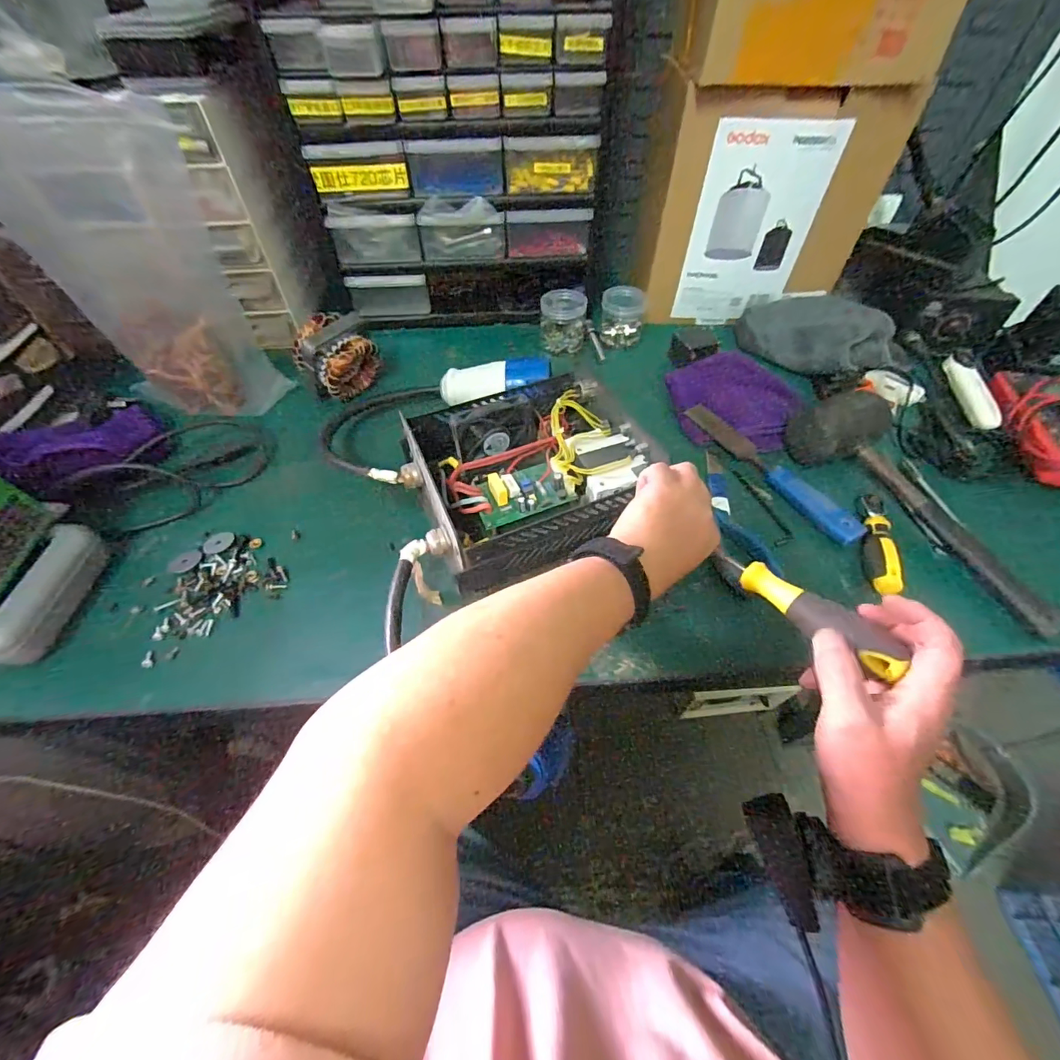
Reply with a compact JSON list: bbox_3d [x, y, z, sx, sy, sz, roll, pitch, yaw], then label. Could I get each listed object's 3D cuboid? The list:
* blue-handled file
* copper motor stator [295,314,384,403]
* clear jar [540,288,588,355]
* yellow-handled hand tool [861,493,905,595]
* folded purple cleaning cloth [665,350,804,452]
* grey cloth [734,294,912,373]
[{"bbox_3d":[0.262,-0.069,0.514,0.029,0.016,0.228,-26,57,-18],"label":"blue-handled file"},{"bbox_3d":[-0.235,-0.213,0.571,0.070,0.083,0.085,29,58,20],"label":"copper motor stator"},{"bbox_3d":[0.046,-0.293,0.646,0.065,0.058,0.053,3,53,2],"label":"clear jar"},{"bbox_3d":[0.338,0.008,0.447,0.023,0.026,0.127,16,55,11],"label":"yellow-handled hand tool"},{"bbox_3d":[0.244,-0.160,0.558,0.124,0.028,0.144,-7,53,-6],"label":"folded purple cleaning cloth"},{"bbox_3d":[0.402,-0.269,0.638,0.145,0.053,0.204,-38,62,-25],"label":"grey cloth"}]

